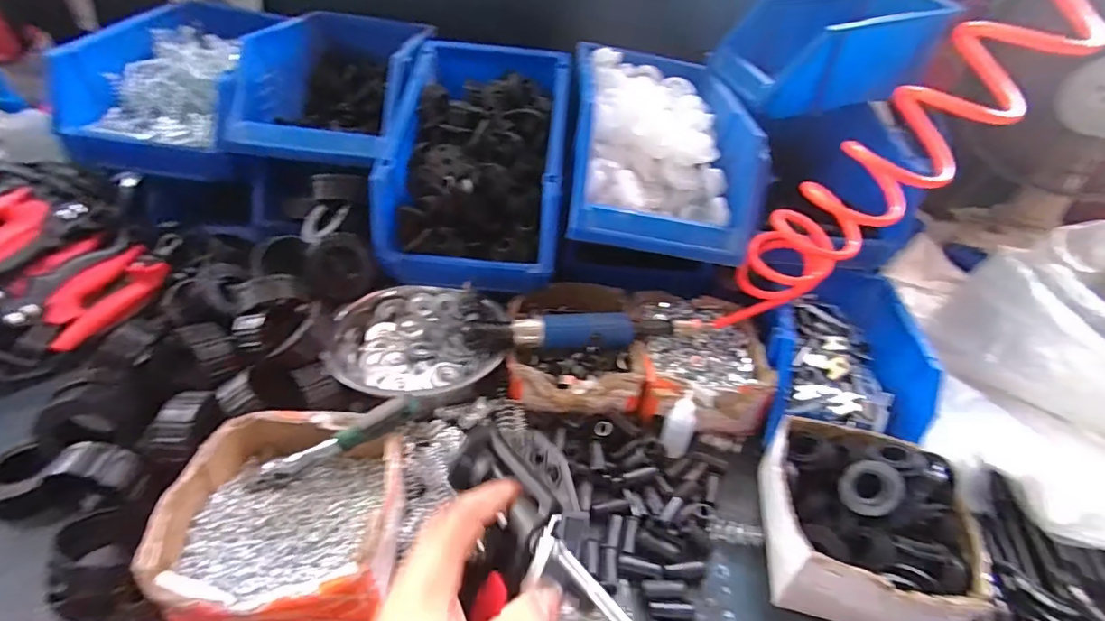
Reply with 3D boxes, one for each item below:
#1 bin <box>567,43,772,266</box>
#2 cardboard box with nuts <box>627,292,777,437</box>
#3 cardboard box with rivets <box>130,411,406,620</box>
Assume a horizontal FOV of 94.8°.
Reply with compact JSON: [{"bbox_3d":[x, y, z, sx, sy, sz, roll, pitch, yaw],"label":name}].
[{"bbox_3d":[0.126,-0.209,0.635,0.214,0.135,0.326,3,36,-5],"label":"bin"},{"bbox_3d":[0.156,0.053,0.573,0.141,0.069,0.180,8,36,1],"label":"cardboard box with nuts"},{"bbox_3d":[-0.199,0.153,0.389,0.151,0.061,0.160,3,36,-5],"label":"cardboard box with rivets"}]

